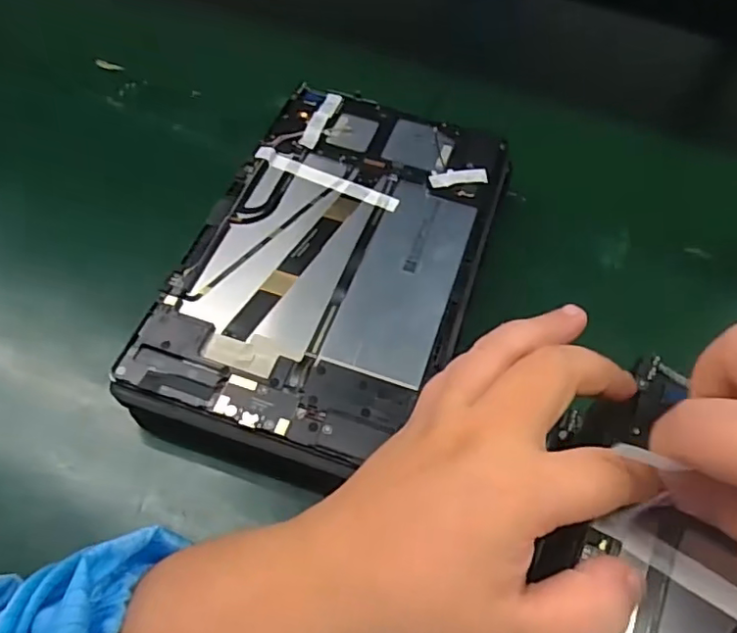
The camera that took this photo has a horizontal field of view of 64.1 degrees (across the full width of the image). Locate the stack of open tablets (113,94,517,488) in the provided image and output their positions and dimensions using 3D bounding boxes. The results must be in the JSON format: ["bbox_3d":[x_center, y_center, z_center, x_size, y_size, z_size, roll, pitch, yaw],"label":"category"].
[{"bbox_3d":[-0.017,-0.026,0.339,0.150,0.042,0.246,18,57,9],"label":"stack of open tablets"}]

